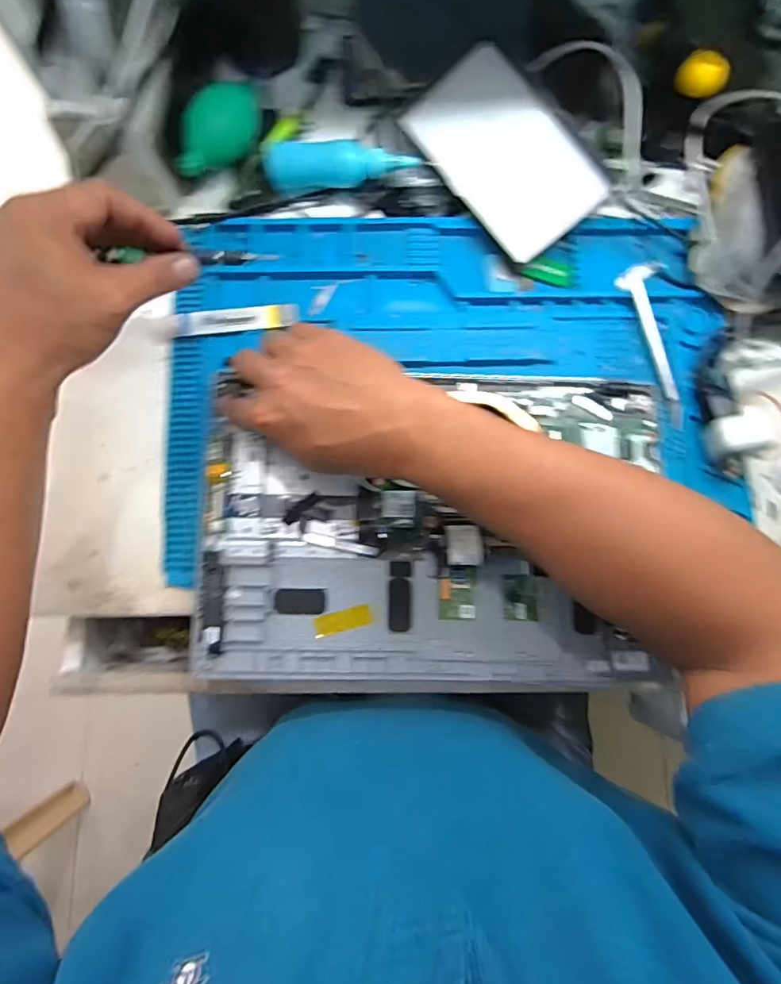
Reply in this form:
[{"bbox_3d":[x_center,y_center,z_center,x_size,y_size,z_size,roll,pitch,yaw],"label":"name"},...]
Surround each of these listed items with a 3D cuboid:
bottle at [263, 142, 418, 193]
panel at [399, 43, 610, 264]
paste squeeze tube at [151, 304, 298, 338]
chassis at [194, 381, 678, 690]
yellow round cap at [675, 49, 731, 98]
[{"bbox_3d":[-0.043,-0.275,0.438,0.124,0.033,0.031,1,80,-2],"label":"bottle"},{"bbox_3d":[0.097,-0.291,0.438,0.099,0.009,0.178,-37,81,7],"label":"panel"},{"bbox_3d":[-0.140,-0.144,0.430,0.121,0.009,0.023,-6,81,-3],"label":"paste squeeze tube"},{"bbox_3d":[0.034,0.027,0.392,0.349,0.028,0.242,1,80,-2],"label":"chassis"},{"bbox_3d":[0.244,-0.326,0.398,0.036,0.024,0.022,35,81,4],"label":"yellow round cap"}]

